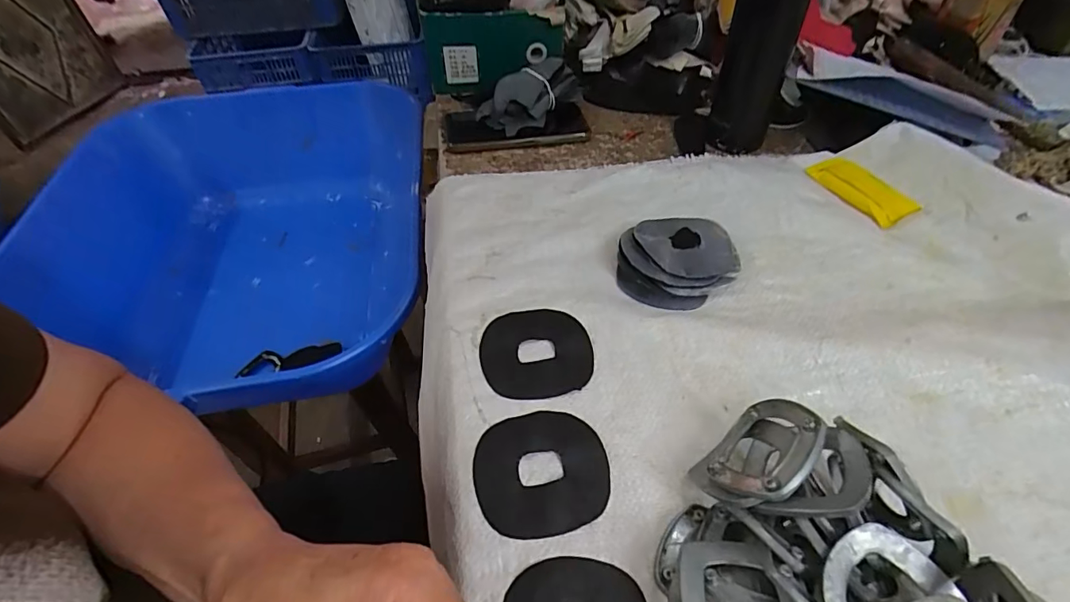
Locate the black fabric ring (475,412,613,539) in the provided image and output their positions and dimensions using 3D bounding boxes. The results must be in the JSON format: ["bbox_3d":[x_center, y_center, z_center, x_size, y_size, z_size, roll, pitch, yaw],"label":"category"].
[{"bbox_3d":[0.005,0.104,0.305,0.081,0.004,0.075,-8,48,-6],"label":"black fabric ring"}]

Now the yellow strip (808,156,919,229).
[{"bbox_3d":[0.320,-0.112,0.486,0.054,0.006,0.100,-21,50,-16],"label":"yellow strip"}]

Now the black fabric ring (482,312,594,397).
[{"bbox_3d":[0.002,0.038,0.364,0.080,0.004,0.077,-1,48,1],"label":"black fabric ring"}]

